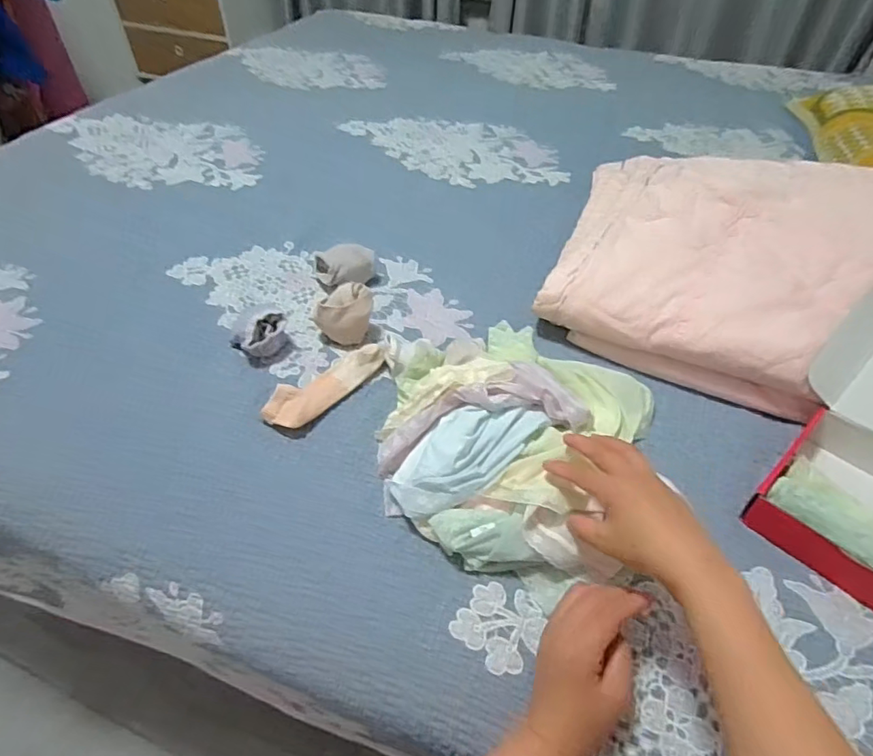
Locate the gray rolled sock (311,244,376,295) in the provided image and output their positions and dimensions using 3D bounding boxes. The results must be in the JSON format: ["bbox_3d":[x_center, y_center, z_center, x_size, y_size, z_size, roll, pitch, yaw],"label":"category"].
[{"bbox_3d":[-0.121,-0.150,0.718,0.084,0.044,0.066,-9,52,-13],"label":"gray rolled sock"}]

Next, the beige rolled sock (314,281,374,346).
[{"bbox_3d":[-0.112,-0.079,0.644,0.067,0.056,0.044,1,50,-5],"label":"beige rolled sock"}]

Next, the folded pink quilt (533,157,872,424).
[{"bbox_3d":[0.417,-0.142,0.680,0.481,0.152,0.379,21,50,16],"label":"folded pink quilt"}]

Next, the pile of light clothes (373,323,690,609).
[{"bbox_3d":[0.093,0.044,0.540,0.295,0.078,0.313,3,50,-3],"label":"pile of light clothes"}]

